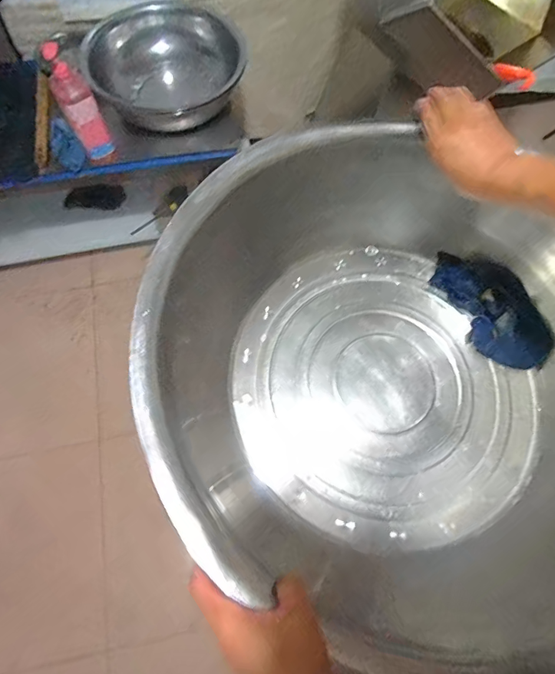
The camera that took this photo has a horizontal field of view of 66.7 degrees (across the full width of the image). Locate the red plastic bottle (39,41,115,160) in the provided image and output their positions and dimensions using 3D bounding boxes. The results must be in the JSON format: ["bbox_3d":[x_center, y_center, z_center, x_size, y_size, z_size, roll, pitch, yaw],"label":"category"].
[{"bbox_3d":[-0.503,-0.588,1.061,0.084,0.266,0.093,-27,71,-12],"label":"red plastic bottle"}]

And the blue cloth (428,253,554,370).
[{"bbox_3d":[0.324,-0.049,0.642,0.099,0.031,0.198,-30,69,11],"label":"blue cloth"}]

